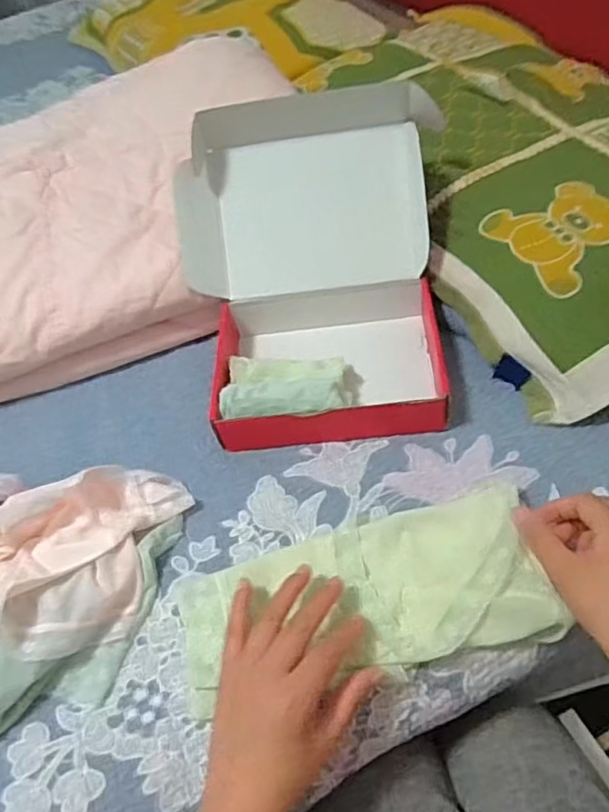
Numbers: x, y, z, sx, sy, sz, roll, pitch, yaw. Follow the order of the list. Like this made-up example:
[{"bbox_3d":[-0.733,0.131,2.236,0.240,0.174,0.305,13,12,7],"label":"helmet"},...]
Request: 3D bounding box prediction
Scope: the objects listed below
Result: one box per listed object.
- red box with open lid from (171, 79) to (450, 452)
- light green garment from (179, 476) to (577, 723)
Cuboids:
[{"bbox_3d":[0.010,-0.126,0.546,0.238,0.174,0.268,-8,51,-2],"label":"red box with open lid"},{"bbox_3d":[0.043,0.137,0.444,0.261,0.023,0.114,-10,52,0],"label":"light green garment"}]

